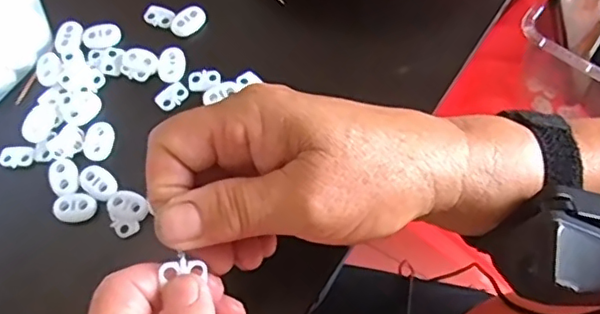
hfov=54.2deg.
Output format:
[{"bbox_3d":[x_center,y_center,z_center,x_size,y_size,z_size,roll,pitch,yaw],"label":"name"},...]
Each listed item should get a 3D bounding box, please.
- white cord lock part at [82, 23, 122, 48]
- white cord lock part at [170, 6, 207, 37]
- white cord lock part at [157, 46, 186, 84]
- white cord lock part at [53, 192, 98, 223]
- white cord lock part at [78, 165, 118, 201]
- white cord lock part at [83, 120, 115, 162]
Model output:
[{"bbox_3d":[-0.121,-0.075,0.360,0.023,0.004,0.015,-14,67,-4],"label":"white cord lock part"},{"bbox_3d":[-0.069,-0.084,0.362,0.023,0.005,0.016,-37,70,-13],"label":"white cord lock part"},{"bbox_3d":[-0.077,-0.055,0.351,0.016,0.004,0.023,4,67,4],"label":"white cord lock part"},{"bbox_3d":[-0.121,0.027,0.316,0.022,0.004,0.016,-10,67,-3],"label":"white cord lock part"},{"bbox_3d":[-0.110,0.013,0.321,0.023,0.004,0.015,40,73,17],"label":"white cord lock part"},{"bbox_3d":[-0.114,-0.010,0.332,0.016,0.004,0.025,-1,67,1],"label":"white cord lock part"}]

